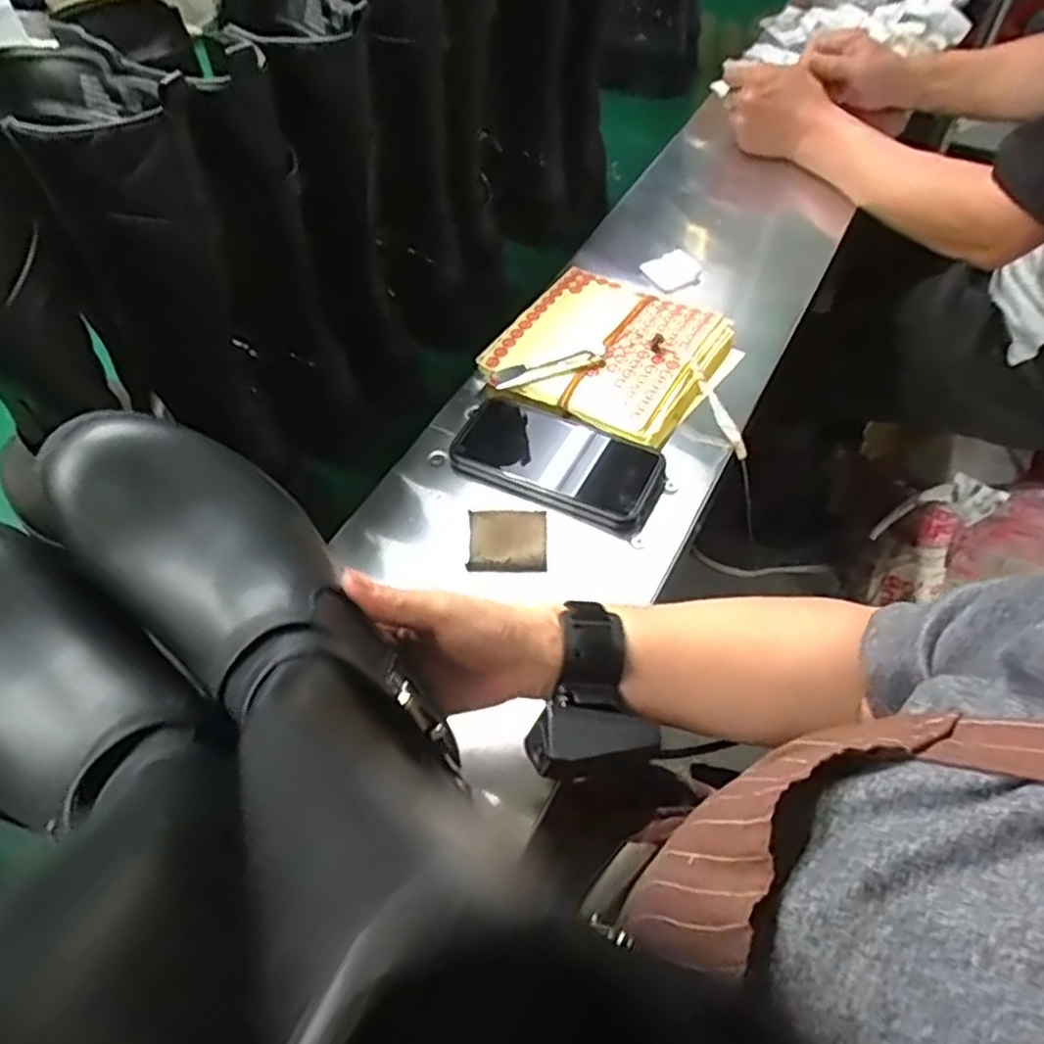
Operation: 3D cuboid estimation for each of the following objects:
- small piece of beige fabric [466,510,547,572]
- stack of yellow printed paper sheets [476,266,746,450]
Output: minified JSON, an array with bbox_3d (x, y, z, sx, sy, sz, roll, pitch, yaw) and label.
[{"bbox_3d":[-0.010,0.014,0.545,0.057,0.018,0.047,0,55,3],"label":"small piece of beige fabric"},{"bbox_3d":[0.083,-0.154,0.649,0.189,0.030,0.169,25,59,19],"label":"stack of yellow printed paper sheets"}]

